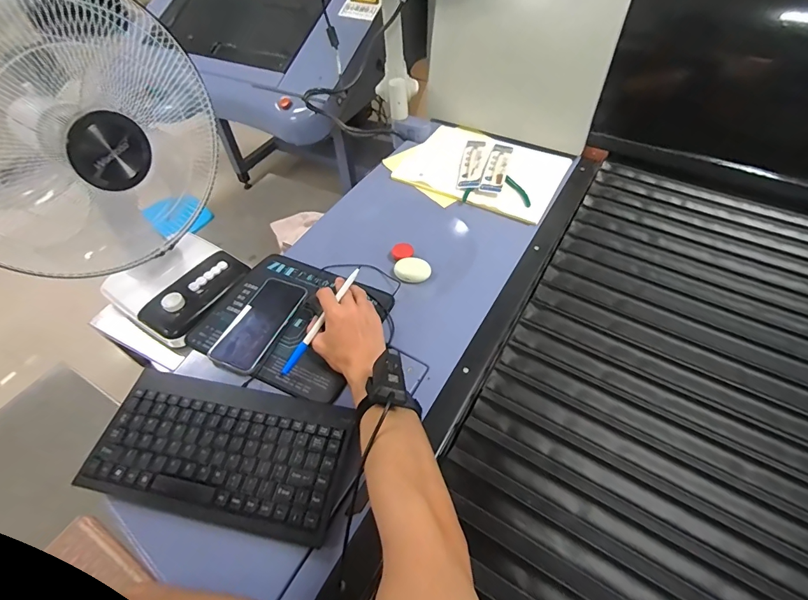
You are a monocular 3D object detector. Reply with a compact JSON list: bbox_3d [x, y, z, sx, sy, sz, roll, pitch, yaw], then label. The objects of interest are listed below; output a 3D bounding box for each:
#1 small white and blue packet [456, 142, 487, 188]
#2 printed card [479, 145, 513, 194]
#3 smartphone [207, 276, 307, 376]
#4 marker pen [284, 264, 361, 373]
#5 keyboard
[{"bbox_3d":[0.143,-0.287,0.820,0.043,0.009,0.179,4,51,16],"label":"small white and blue packet"},{"bbox_3d":[0.192,-0.274,0.809,0.042,0.012,0.176,17,51,8],"label":"printed card"},{"bbox_3d":[-0.213,0.032,0.585,0.078,0.011,0.164,17,54,15],"label":"smartphone"},{"bbox_3d":[-0.113,0.027,0.545,0.012,0.016,0.177,29,76,24],"label":"marker pen"},{"bbox_3d":[-0.207,0.175,0.467,0.300,0.031,0.143,8,52,9],"label":"keyboard"}]

